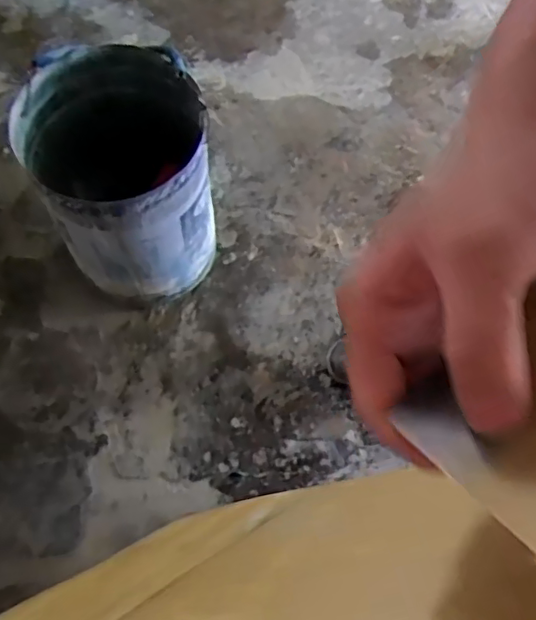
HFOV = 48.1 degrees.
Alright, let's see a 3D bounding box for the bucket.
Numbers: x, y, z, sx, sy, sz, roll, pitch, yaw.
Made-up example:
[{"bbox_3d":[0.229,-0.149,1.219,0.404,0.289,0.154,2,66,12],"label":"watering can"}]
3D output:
[{"bbox_3d":[-0.225,-0.189,0.944,0.265,0.338,0.267,1,68,-3],"label":"bucket"}]

